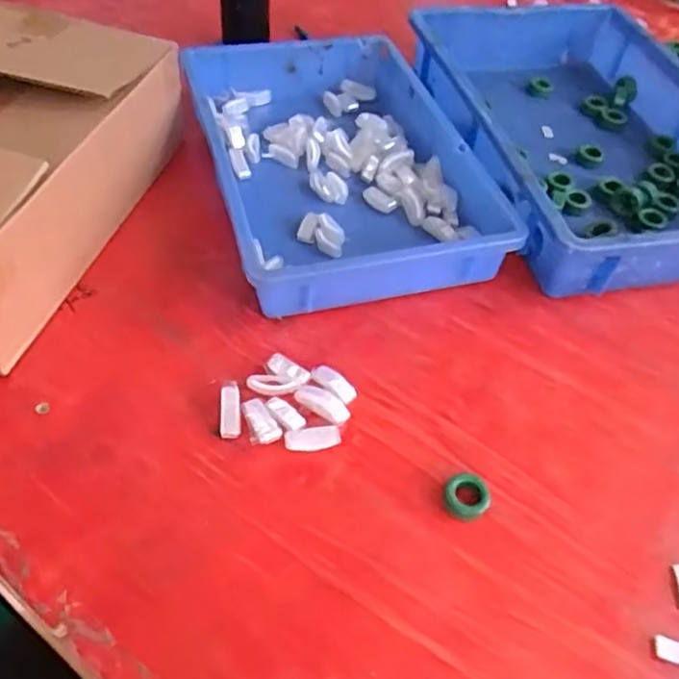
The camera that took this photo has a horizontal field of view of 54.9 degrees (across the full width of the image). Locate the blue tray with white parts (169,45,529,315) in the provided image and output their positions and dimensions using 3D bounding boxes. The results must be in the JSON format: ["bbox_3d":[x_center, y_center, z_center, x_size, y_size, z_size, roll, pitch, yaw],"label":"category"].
[{"bbox_3d":[-0.004,-0.183,0.659,0.246,0.062,0.367,-10,52,-14],"label":"blue tray with white parts"}]

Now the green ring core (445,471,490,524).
[{"bbox_3d":[0.088,0.109,0.453,0.029,0.012,0.033,25,52,15],"label":"green ring core"}]

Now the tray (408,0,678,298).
[{"bbox_3d":[0.264,-0.234,0.713,0.298,0.084,0.441,-10,52,-14],"label":"tray"}]

